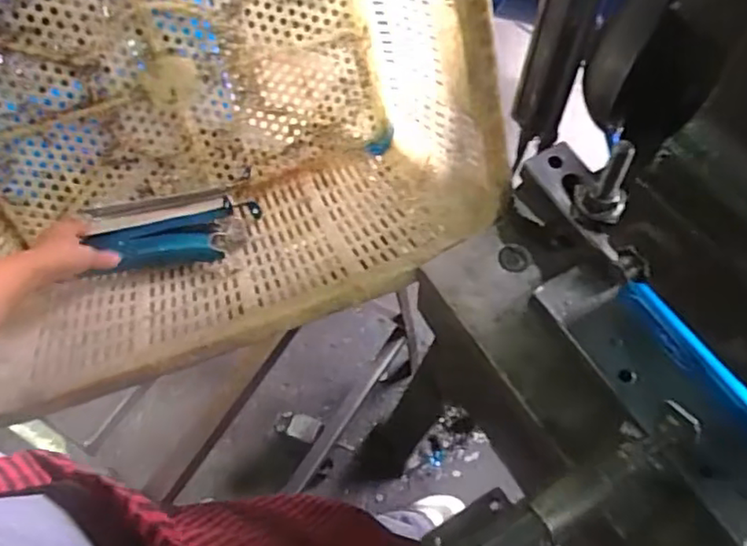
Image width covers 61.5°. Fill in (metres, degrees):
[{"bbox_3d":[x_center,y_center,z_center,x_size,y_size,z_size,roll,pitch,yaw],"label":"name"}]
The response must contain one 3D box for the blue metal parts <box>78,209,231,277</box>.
[{"bbox_3d":[-0.255,-0.034,0.755,0.158,0.043,0.060,-9,61,-1],"label":"blue metal parts"}]

